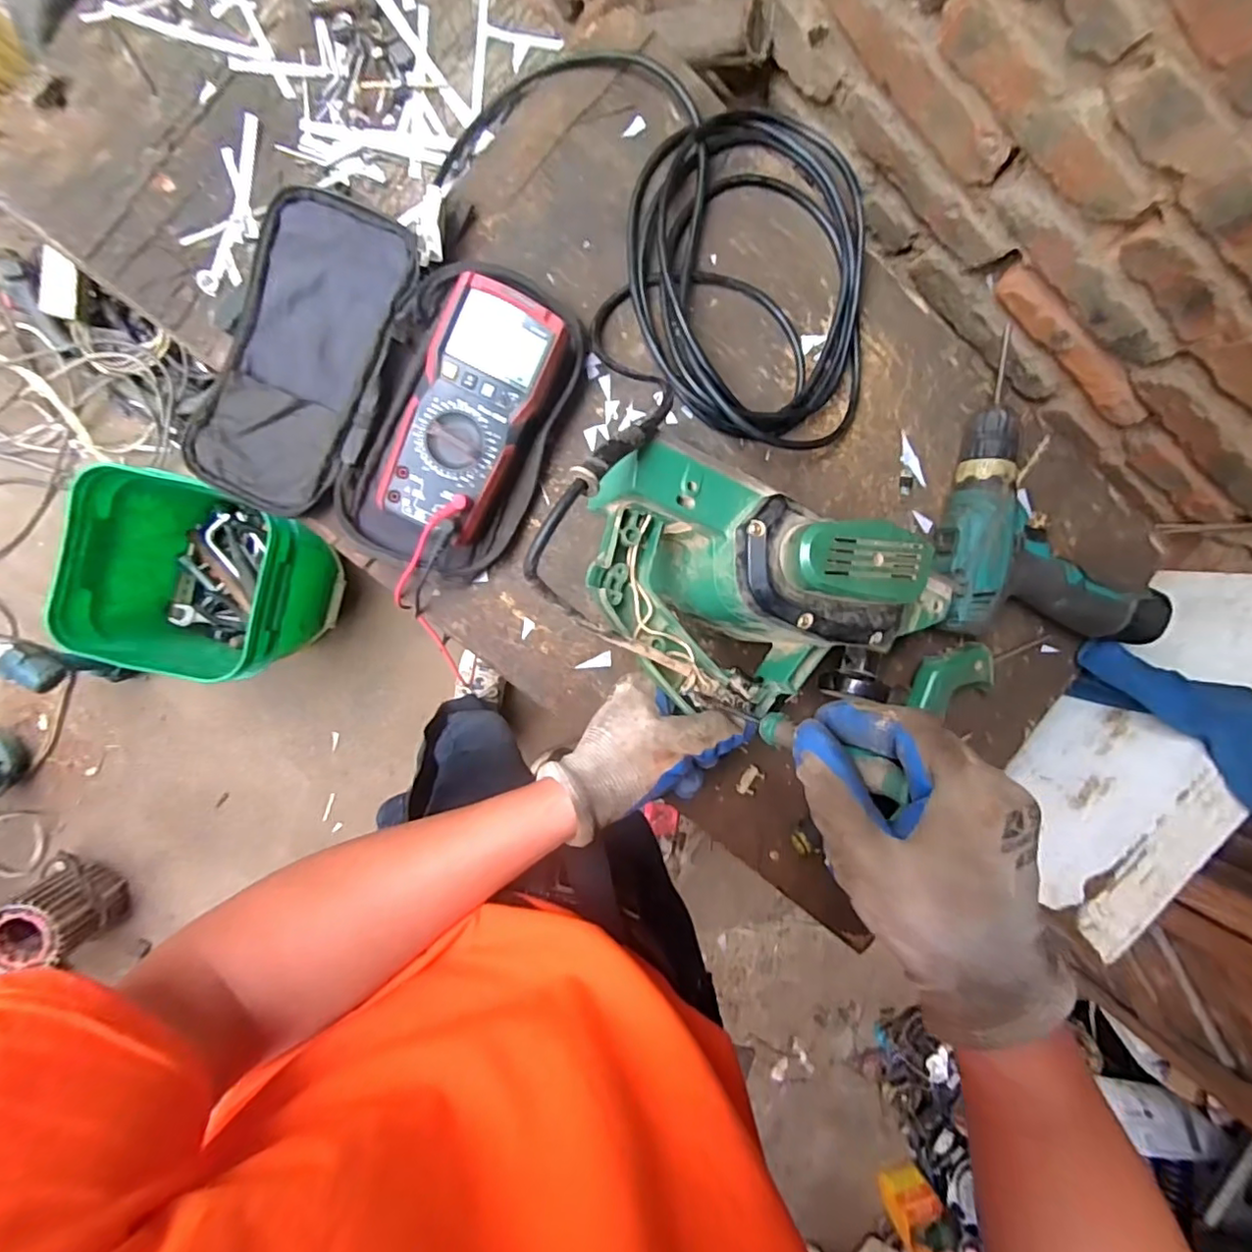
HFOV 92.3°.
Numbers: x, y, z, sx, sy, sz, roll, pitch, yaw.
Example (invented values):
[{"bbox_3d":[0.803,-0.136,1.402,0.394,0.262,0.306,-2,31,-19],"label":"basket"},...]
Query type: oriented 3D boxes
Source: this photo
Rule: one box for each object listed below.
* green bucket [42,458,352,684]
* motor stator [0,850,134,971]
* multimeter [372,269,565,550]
[{"bbox_3d":[-0.675,-0.075,1.005,0.289,0.293,0.260,20,92,-9],"label":"green bucket"},{"bbox_3d":[-0.979,0.482,1.038,0.116,0.173,0.125,-1,95,-7],"label":"motor stator"},{"bbox_3d":[-0.108,-0.149,0.428,0.083,0.045,0.170,23,92,-9],"label":"multimeter"}]

